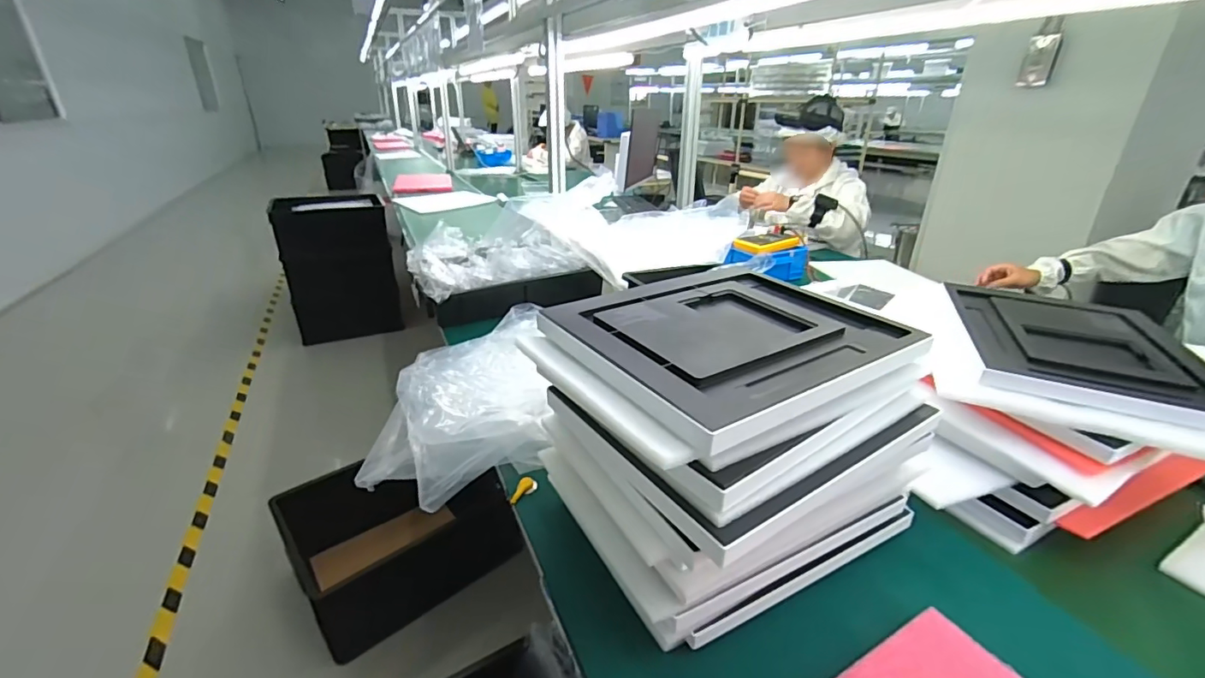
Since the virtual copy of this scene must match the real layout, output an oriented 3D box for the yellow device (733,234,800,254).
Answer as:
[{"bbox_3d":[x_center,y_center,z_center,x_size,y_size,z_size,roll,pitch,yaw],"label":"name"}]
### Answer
[{"bbox_3d":[0.445,-0.259,1.363,0.197,0.028,0.084,-14,29,-27],"label":"yellow device"}]

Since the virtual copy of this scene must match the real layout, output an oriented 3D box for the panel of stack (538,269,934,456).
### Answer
[{"bbox_3d":[0.131,-0.007,0.508,0.322,0.027,0.248,-18,31,-33],"label":"panel of stack"}]

